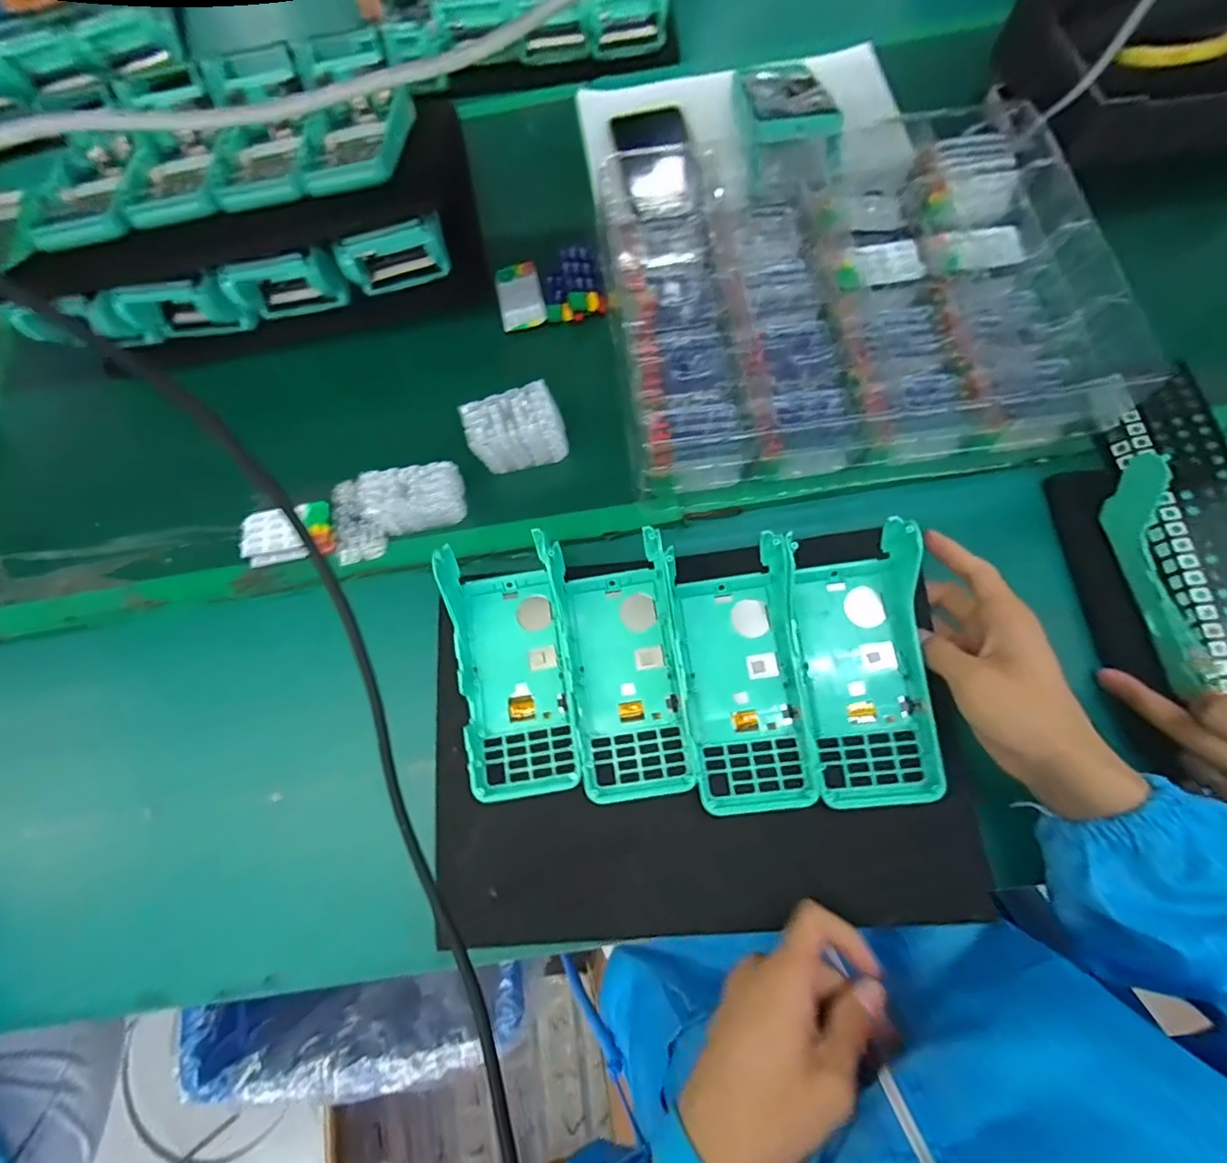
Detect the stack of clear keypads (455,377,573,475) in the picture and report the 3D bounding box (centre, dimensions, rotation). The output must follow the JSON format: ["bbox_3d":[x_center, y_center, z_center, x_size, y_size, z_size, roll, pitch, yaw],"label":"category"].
[{"bbox_3d":[-0.074,-0.118,0.419,0.069,0.048,0.044,-14,75,2],"label":"stack of clear keypads"}]

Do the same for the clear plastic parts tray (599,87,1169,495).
[{"bbox_3d":[0.178,-0.232,0.414,0.356,0.062,0.301,-8,72,1],"label":"clear plastic parts tray"}]

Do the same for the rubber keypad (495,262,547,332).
[{"bbox_3d":[-0.083,-0.253,0.478,0.038,0.009,0.071,-13,72,0],"label":"rubber keypad"}]

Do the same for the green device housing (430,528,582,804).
[{"bbox_3d":[-0.072,0.057,0.381,0.077,0.025,0.177,-12,77,-1],"label":"green device housing"}]

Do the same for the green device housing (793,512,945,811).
[{"bbox_3d":[0.164,0.053,0.342,0.072,0.053,0.169,0,83,1],"label":"green device housing"}]

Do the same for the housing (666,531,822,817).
[{"bbox_3d":[0.087,0.062,0.367,0.079,0.029,0.172,-7,72,2],"label":"housing"}]

